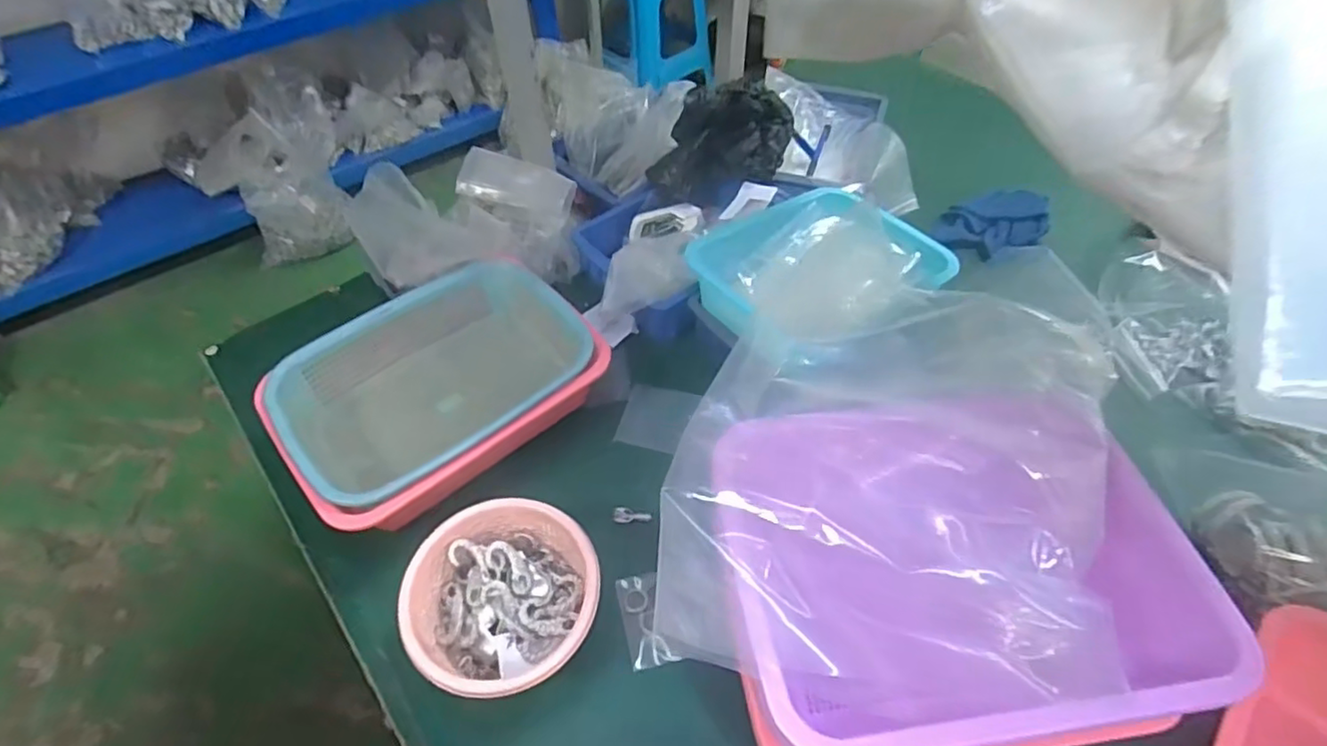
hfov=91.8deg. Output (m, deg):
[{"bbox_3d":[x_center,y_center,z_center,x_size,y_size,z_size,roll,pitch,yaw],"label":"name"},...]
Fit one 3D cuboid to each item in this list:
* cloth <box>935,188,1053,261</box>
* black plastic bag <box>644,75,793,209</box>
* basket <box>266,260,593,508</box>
[{"bbox_3d":[0.444,-0.206,0.871,0.119,0.055,0.098,-13,52,-9],"label":"cloth"},{"bbox_3d":[0.084,-0.322,0.866,0.161,0.110,0.195,14,53,13],"label":"black plastic bag"},{"bbox_3d":[-0.233,0.008,0.682,0.298,0.089,0.209,-34,58,-23],"label":"basket"}]

